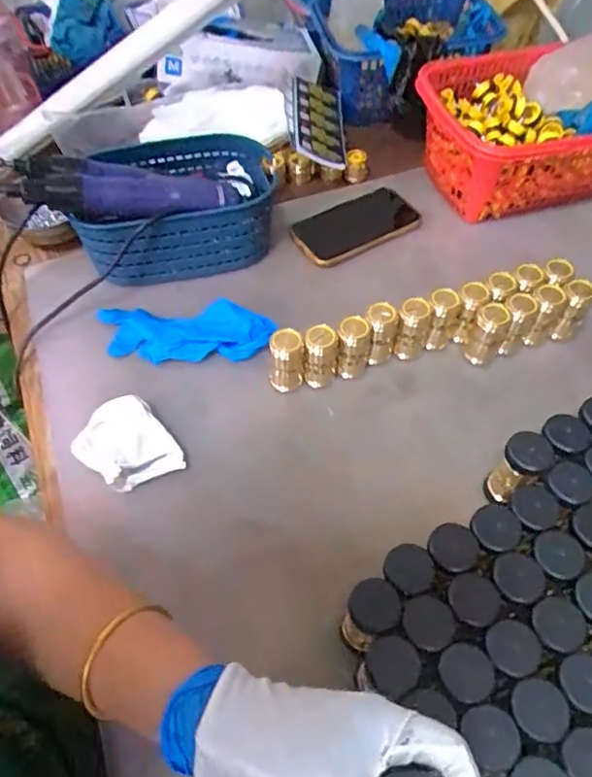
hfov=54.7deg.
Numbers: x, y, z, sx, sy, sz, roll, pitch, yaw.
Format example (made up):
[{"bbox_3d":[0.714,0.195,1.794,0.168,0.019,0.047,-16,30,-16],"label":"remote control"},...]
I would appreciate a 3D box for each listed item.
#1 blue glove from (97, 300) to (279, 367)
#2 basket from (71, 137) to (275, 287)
[{"bbox_3d":[-0.116,-0.057,0.597,0.179,0.023,0.064,0,56,1],"label":"blue glove"},{"bbox_3d":[-0.126,-0.207,0.653,0.226,0.086,0.136,-15,57,-9],"label":"basket"}]

